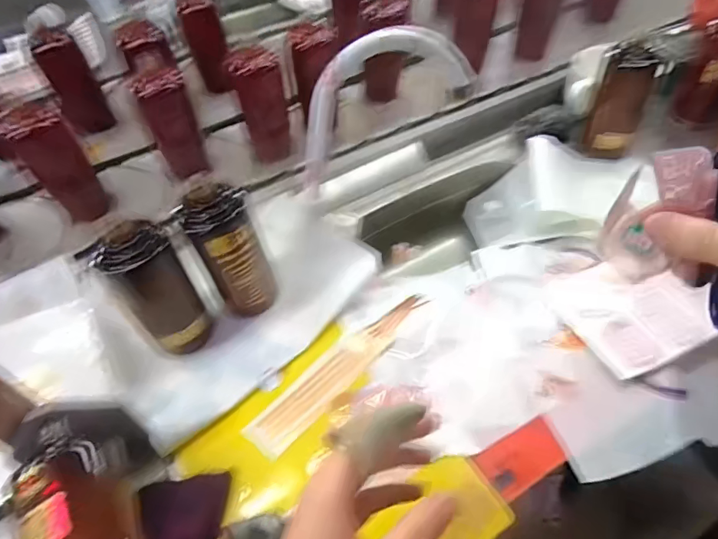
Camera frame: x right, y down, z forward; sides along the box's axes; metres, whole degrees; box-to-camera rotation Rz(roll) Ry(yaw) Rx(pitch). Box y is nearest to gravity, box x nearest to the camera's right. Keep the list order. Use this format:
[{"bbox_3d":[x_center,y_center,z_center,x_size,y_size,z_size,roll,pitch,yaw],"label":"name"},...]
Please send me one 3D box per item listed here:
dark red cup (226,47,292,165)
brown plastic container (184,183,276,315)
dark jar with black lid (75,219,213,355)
[{"bbox_3d":[-0.155,-0.270,0.739,0.073,0.172,0.064,-19,53,-12],"label":"dark red cup"},{"bbox_3d":[-0.151,-0.025,0.529,0.080,0.168,0.075,-21,53,-14],"label":"brown plastic container"},{"bbox_3d":[-0.229,0.016,0.504,0.079,0.160,0.074,-1,51,2],"label":"dark jar with black lid"}]

